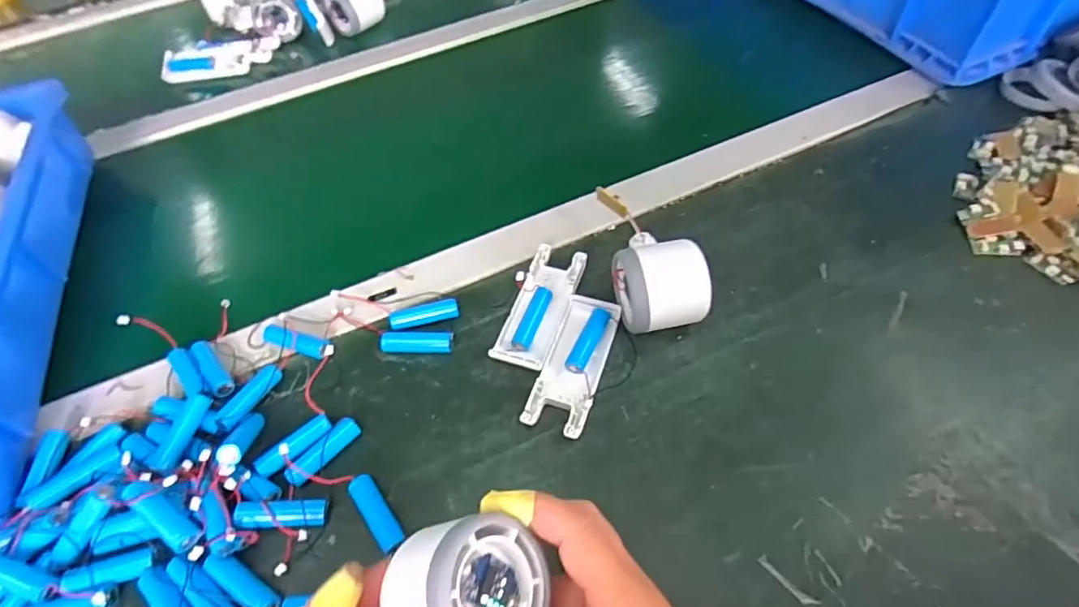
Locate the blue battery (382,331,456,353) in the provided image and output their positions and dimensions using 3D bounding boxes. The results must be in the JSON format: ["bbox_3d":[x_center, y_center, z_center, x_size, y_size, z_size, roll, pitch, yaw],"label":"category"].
[{"bbox_3d":[-0.089,0.027,0.401,0.050,0.014,0.017,-1,54,4],"label":"blue battery"}]

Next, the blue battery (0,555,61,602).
[{"bbox_3d":[-0.298,0.155,0.311,0.059,0.016,0.014,13,56,13],"label":"blue battery"}]

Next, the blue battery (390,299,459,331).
[{"bbox_3d":[-0.086,0.008,0.415,0.050,0.011,0.017,-15,55,-6],"label":"blue battery"}]

